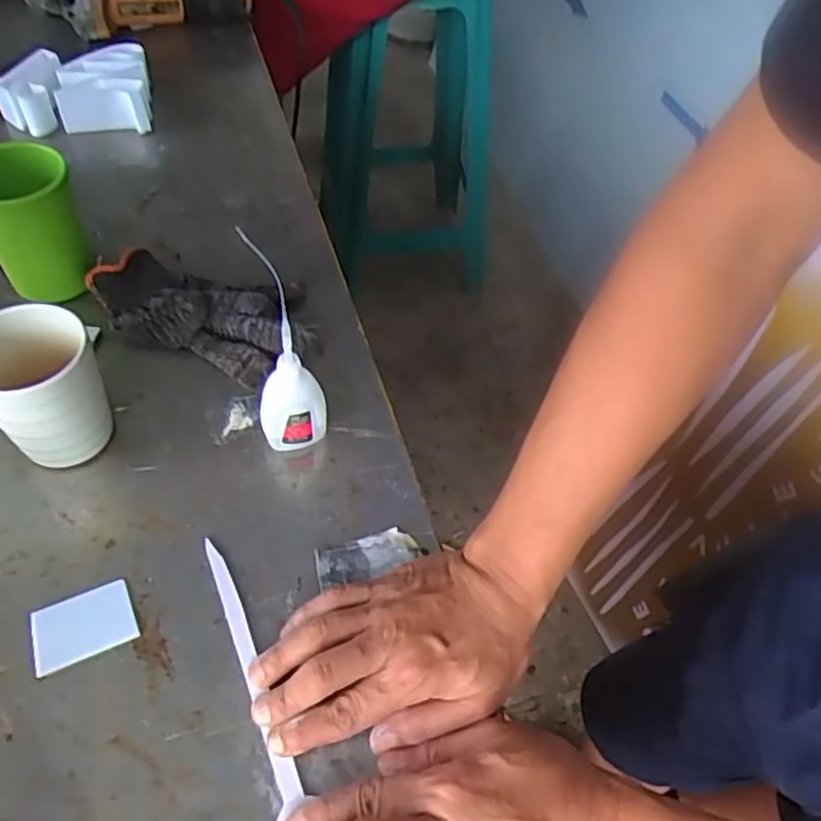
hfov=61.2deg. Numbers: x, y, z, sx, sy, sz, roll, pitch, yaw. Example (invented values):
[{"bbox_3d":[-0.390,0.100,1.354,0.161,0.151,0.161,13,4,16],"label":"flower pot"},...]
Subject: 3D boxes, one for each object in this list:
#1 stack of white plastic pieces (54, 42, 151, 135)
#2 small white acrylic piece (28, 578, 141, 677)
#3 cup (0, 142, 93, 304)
[{"bbox_3d":[-0.322,-0.339,0.732,0.094,0.037,0.118,-12,53,-15],"label":"stack of white plastic pieces"},{"bbox_3d":[-0.189,0.123,0.401,0.055,0.004,0.040,-18,55,-19],"label":"small white acrylic piece"},{"bbox_3d":[-0.292,-0.141,0.535,0.073,0.113,0.065,-16,55,-18],"label":"cup"}]

